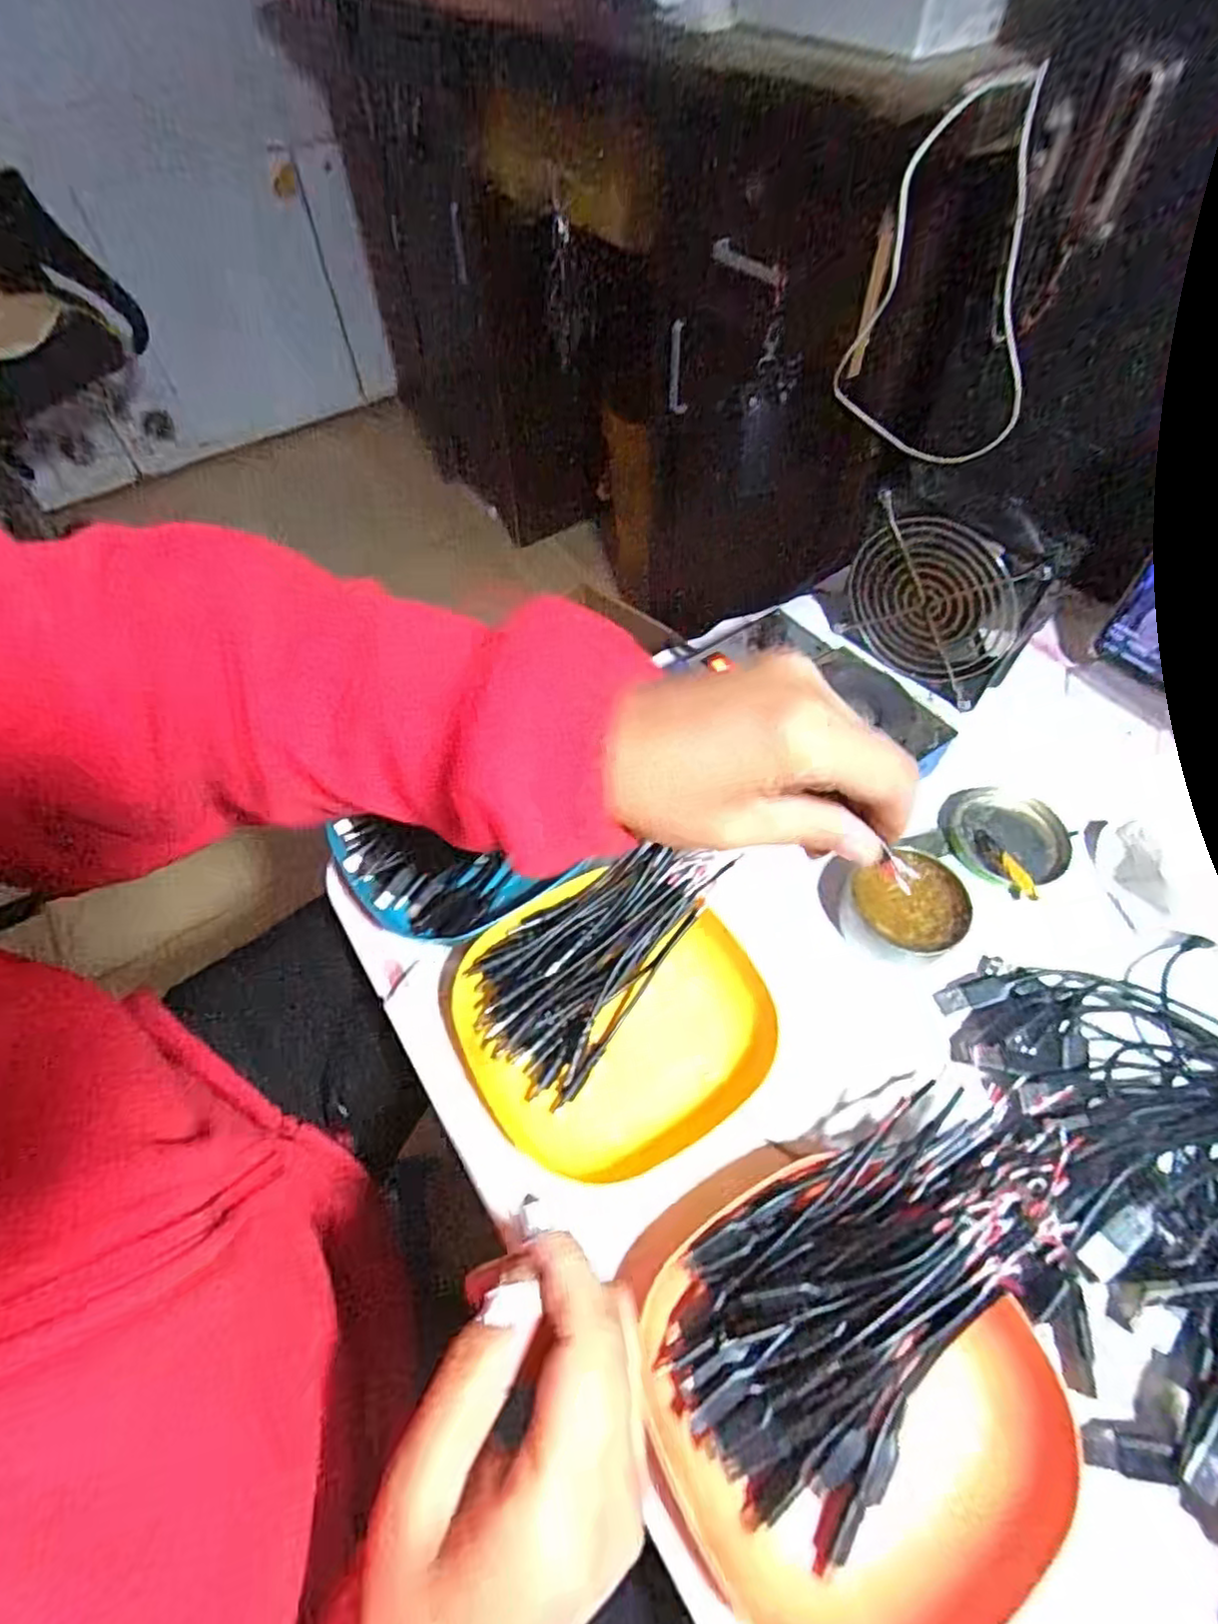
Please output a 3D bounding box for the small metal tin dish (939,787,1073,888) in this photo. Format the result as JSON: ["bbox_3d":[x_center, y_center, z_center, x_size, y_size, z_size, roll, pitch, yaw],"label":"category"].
[{"bbox_3d":[0.238,0.014,0.418,0.068,0.011,0.064,-1,56,2],"label":"small metal tin dish"}]

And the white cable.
[{"bbox_3d":[0.248,-0.378,0.511,0.132,0.228,0.091,0,56,2],"label":"white cable"}]

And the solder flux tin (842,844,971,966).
[{"bbox_3d":[0.161,0.052,0.380,0.063,0.026,0.054,-16,57,-8],"label":"solder flux tin"}]

